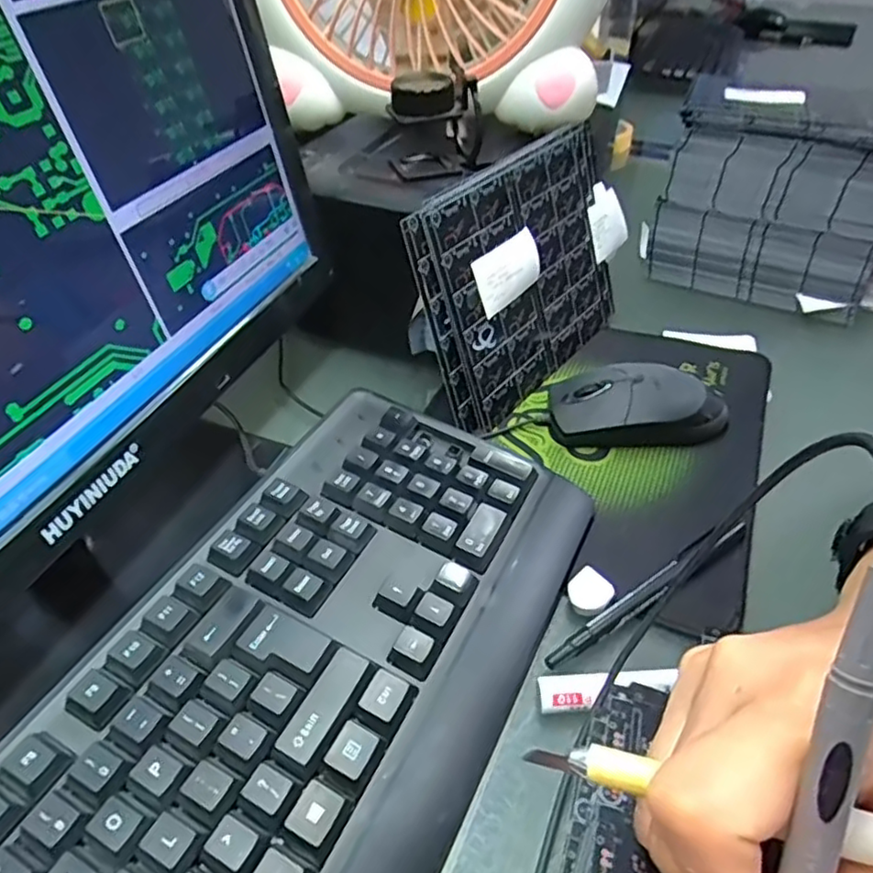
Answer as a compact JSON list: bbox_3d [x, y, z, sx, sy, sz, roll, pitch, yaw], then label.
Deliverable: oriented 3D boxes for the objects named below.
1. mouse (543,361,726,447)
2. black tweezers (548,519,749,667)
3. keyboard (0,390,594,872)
[{"bbox_3d":[0.132,-0.020,0.406,0.114,0.035,0.053,3,42,4],"label":"mouse"},{"bbox_3d":[0.110,0.077,0.321,0.140,0.009,0.013,-27,48,-26],"label":"black tweezers"},{"bbox_3d":[-0.079,0.138,0.238,0.153,0.044,0.421,19,46,21],"label":"keyboard"}]

